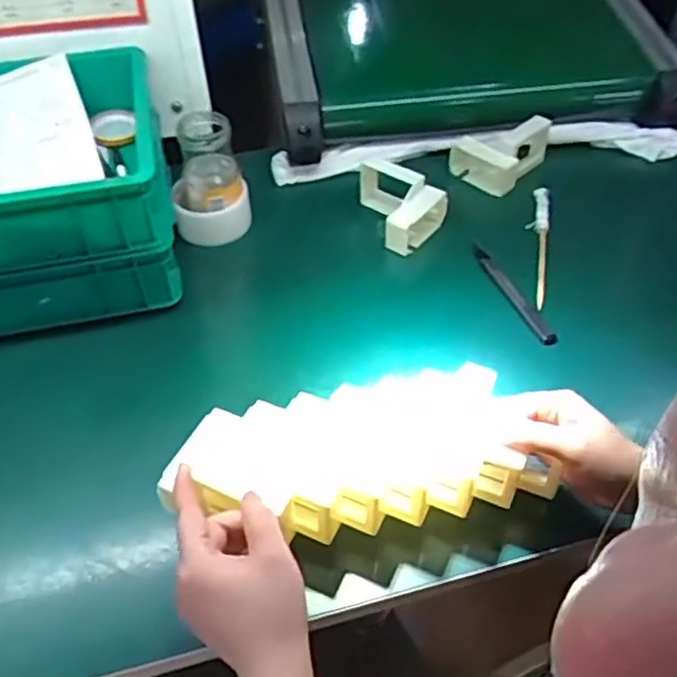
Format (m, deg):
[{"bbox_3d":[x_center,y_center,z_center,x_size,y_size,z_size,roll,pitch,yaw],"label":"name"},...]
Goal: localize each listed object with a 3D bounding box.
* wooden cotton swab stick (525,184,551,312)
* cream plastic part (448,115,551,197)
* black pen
[{"bbox_3d":[0.214,-0.103,0.748,0.023,0.017,0.183,9,48,10],"label":"wooden cotton swab stick"},{"bbox_3d":[0.191,-0.224,0.824,0.080,0.051,0.099,31,55,27],"label":"cream plastic part"},{"bbox_3d":[0.173,-0.047,0.694,0.017,0.014,0.142,-18,49,-15],"label":"black pen"}]

